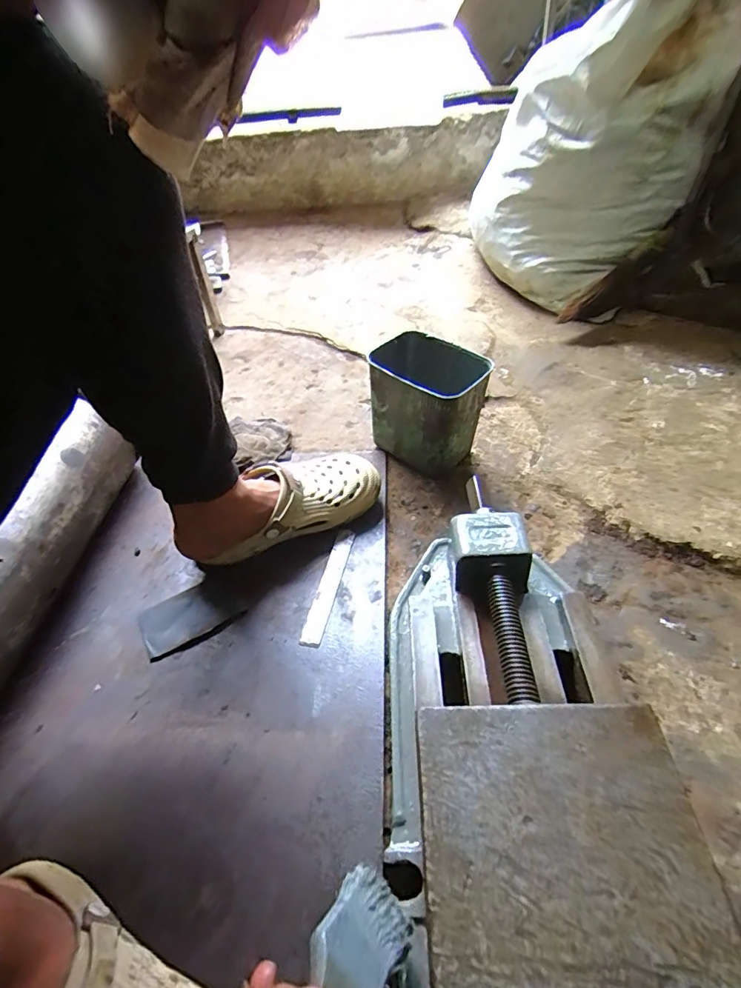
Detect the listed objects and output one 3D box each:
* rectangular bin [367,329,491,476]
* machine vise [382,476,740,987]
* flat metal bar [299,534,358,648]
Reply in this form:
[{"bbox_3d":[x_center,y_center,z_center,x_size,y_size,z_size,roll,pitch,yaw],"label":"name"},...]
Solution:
[{"bbox_3d":[0.079,-0.128,0.686,0.170,0.156,0.108,33,59,30],"label":"rectangular bin"},{"bbox_3d":[0.115,0.212,0.390,0.203,0.129,0.475,-4,45,2],"label":"machine vise"},{"bbox_3d":[-0.050,0.108,0.570,0.027,0.007,0.163,6,49,12],"label":"flat metal bar"}]

